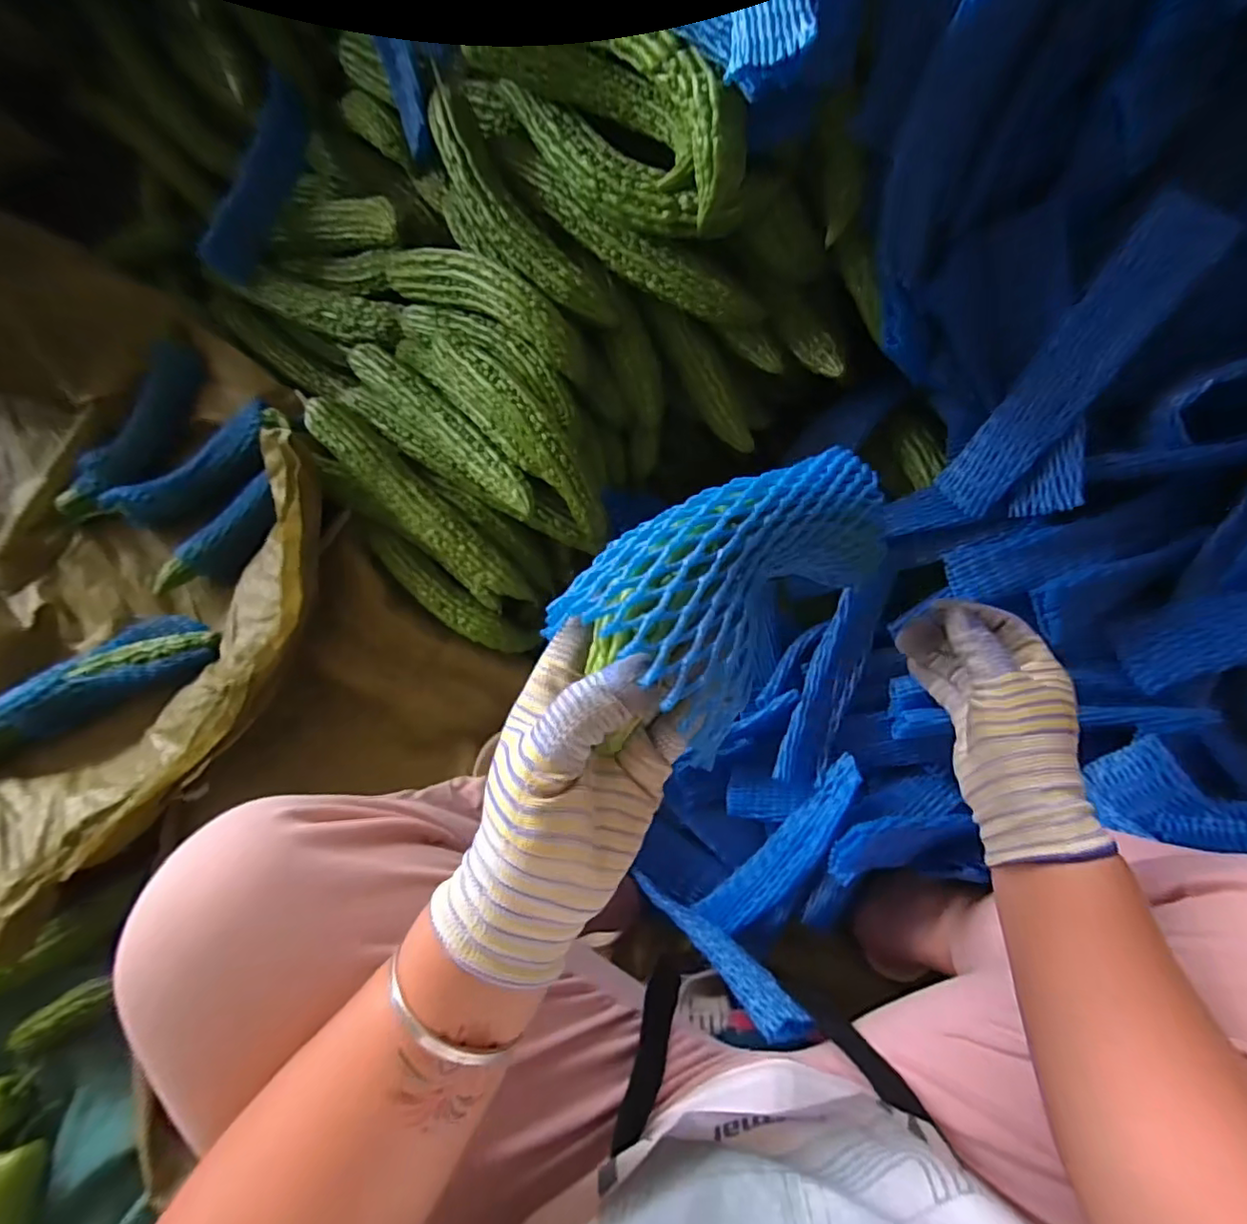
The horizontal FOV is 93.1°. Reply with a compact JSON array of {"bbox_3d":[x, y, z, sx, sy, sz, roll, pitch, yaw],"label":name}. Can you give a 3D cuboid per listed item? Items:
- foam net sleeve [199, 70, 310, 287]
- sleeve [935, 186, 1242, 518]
[{"bbox_3d":[-0.437,-0.512,0.711,0.033,0.049,0.223,29,97,8],"label":"foam net sleeve"},{"bbox_3d":[0.349,-0.185,0.465,0.054,0.234,0.038,31,40,8],"label":"sleeve"}]

